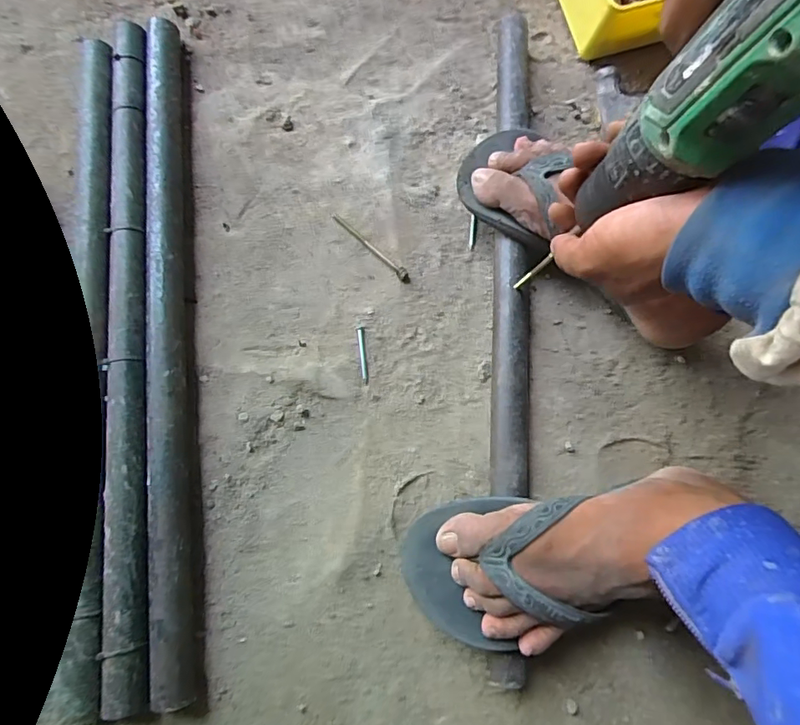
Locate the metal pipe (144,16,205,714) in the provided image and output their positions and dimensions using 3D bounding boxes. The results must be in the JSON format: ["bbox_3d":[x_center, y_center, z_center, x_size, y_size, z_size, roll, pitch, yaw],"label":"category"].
[{"bbox_3d":[-0.197,-0.037,0.430,0.033,0.038,0.581,-6,78,-2],"label":"metal pipe"}]

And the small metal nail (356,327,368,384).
[{"bbox_3d":[-0.033,-0.008,0.442,0.007,0.004,0.051,-7,78,-2],"label":"small metal nail"}]

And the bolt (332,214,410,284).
[{"bbox_3d":[-0.027,-0.108,0.463,0.097,0.010,0.009,44,81,8],"label":"bolt"}]

